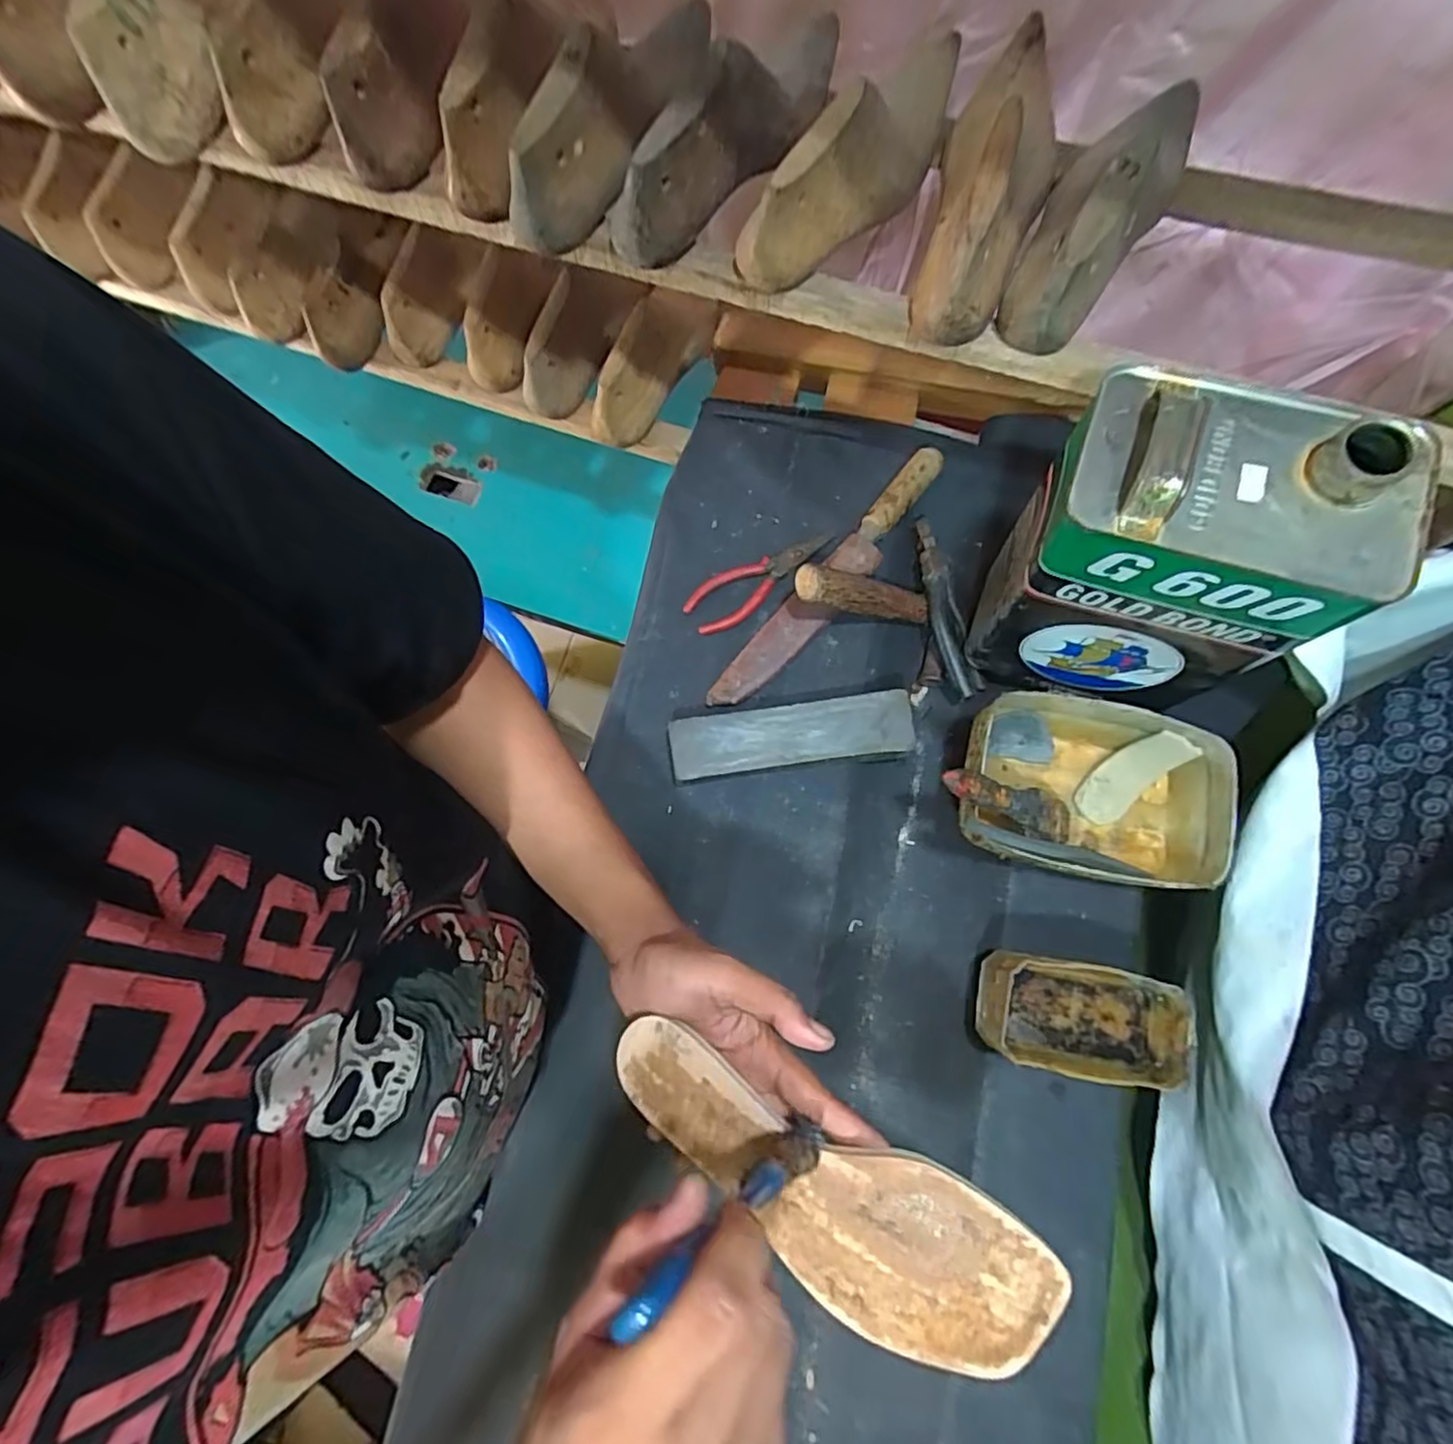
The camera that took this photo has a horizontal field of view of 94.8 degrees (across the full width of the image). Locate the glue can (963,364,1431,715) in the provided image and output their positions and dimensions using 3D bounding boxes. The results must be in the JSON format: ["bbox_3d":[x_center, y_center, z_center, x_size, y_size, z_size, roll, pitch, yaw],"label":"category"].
[{"bbox_3d":[0.277,-0.104,0.451,0.166,0.234,0.111,18,77,5],"label":"glue can"}]

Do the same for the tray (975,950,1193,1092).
[{"bbox_3d":[0.248,0.209,0.472,0.133,0.052,0.076,9,77,3],"label":"tray"}]

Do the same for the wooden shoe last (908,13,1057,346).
[{"bbox_3d":[0.182,-0.378,0.441,0.076,0.081,0.268,21,77,5],"label":"wooden shoe last"}]

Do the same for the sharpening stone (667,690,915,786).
[{"bbox_3d":[0.053,0.015,0.553,0.195,0.040,0.048,-8,76,-1],"label":"sharpening stone"}]

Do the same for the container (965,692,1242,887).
[{"bbox_3d":[0.268,0.053,0.509,0.204,0.073,0.127,10,77,3],"label":"container"}]

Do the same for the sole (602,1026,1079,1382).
[{"bbox_3d":[0.042,0.234,0.335,0.234,0.016,0.079,24,77,17],"label":"sole"}]

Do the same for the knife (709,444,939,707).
[{"bbox_3d":[0.091,-0.124,0.583,0.043,0.035,0.290,42,80,10],"label":"knife"}]

